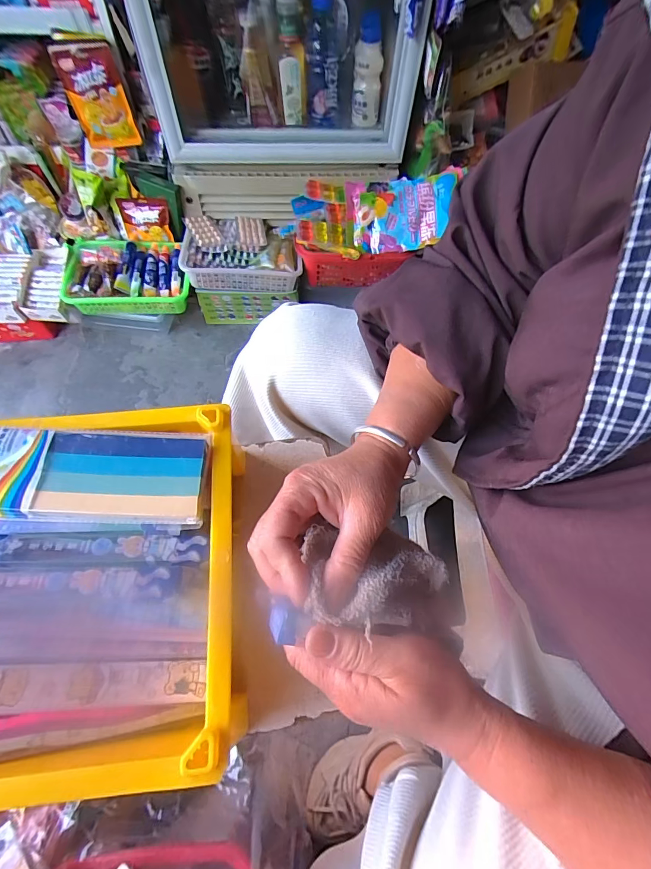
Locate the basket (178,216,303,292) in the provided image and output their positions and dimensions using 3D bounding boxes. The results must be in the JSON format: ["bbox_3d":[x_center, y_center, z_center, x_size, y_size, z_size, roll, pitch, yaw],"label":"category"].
[{"bbox_3d":[-0.200,-0.443,0.937,0.273,0.068,0.191,-2,64,-4],"label":"basket"}]

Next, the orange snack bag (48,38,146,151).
[{"bbox_3d":[-0.490,-0.725,0.840,0.118,0.170,0.057,-15,66,-10],"label":"orange snack bag"}]

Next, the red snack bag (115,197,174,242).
[{"bbox_3d":[-0.428,-0.512,0.933,0.113,0.083,0.038,7,64,0],"label":"red snack bag"}]

